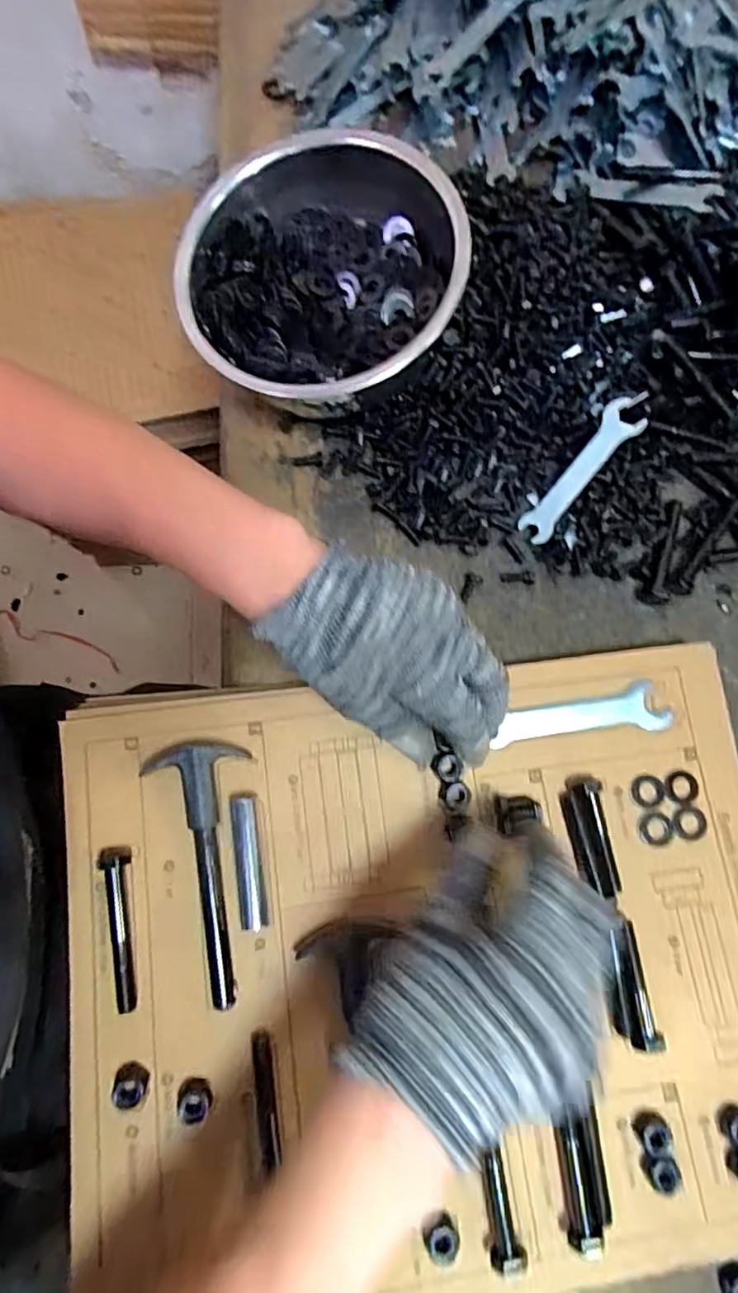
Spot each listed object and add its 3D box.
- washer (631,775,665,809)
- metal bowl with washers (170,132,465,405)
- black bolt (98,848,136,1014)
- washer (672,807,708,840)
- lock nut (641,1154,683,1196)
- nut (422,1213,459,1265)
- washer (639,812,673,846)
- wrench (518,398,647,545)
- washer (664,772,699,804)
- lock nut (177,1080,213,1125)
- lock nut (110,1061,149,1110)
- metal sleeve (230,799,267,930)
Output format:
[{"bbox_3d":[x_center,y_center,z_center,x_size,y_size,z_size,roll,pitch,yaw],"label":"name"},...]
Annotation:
[{"bbox_3d":[0.159,0.083,0.339,0.019,0.004,0.018,0,76,-2],"label":"washer"},{"bbox_3d":[-0.028,-0.219,0.369,0.155,0.079,0.165,0,76,-2],"label":"metal bowl with washers"},{"bbox_3d":[-0.126,0.142,0.299,0.015,0.017,0.077,-9,77,-4],"label":"black bolt"},{"bbox_3d":[0.182,0.100,0.337,0.020,0.004,0.019,0,76,-2],"label":"washer"},{"bbox_3d":[0.142,0.257,0.289,0.016,0.008,0.016,0,76,-2],"label":"lock nut"},{"bbox_3d":[0.034,0.276,0.278,0.017,0.009,0.015,-14,77,-5],"label":"nut"},{"bbox_3d":[0.162,0.103,0.336,0.019,0.004,0.018,0,76,-2],"label":"washer"},{"bbox_3d":[0.136,-0.115,0.383,0.027,0.007,0.112,40,84,21],"label":"wrench"},{"bbox_3d":[0.180,0.081,0.341,0.020,0.004,0.018,-1,76,-2],"label":"washer"},{"bbox_3d":[-0.084,0.220,0.288,0.016,0.007,0.016,0,76,-2],"label":"lock nut"},{"bbox_3d":[-0.115,0.212,0.286,0.014,0.010,0.016,11,76,1],"label":"lock nut"},{"bbox_3d":[-0.063,0.113,0.312,0.014,0.015,0.064,-9,77,-4],"label":"metal sleeve"}]

